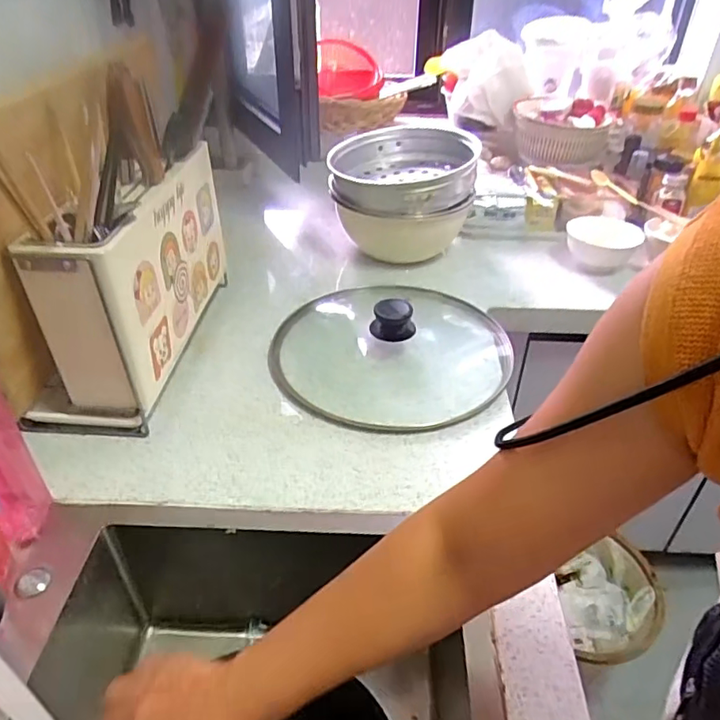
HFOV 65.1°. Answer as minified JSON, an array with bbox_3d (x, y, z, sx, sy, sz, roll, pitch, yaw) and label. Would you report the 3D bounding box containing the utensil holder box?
[{"bbox_3d":[-0.297,-0.109,0.728,0.154,0.240,0.354,1,37,2],"label":"utensil holder box"}]

